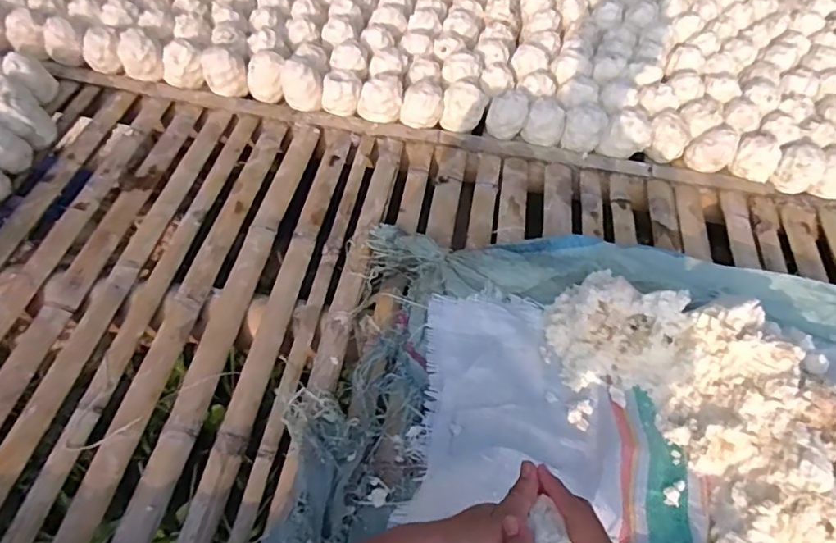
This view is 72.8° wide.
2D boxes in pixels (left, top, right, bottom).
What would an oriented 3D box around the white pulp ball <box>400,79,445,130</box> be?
[{"bbox_3d":[0.009,-0.333,1.144,0.082,0.076,0.088,2,56,-3],"label":"white pulp ball"}]

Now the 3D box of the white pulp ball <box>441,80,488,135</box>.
[{"bbox_3d":[0.091,-0.329,1.140,0.090,0.075,0.070,9,56,2],"label":"white pulp ball"}]

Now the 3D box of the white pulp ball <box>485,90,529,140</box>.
[{"bbox_3d":[0.180,-0.322,1.147,0.080,0.070,0.109,15,56,6],"label":"white pulp ball"}]

